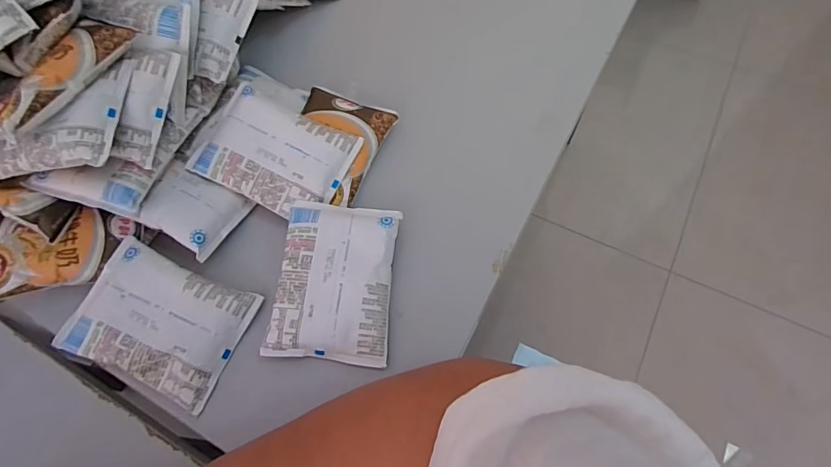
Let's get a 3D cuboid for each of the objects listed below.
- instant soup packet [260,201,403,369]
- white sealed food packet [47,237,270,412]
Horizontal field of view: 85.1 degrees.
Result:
[{"bbox_3d":[-0.066,0.037,0.375,0.093,0.021,0.129,4,64,5],"label":"instant soup packet"},{"bbox_3d":[-0.208,0.071,0.366,0.125,0.029,0.095,20,67,12],"label":"white sealed food packet"}]

